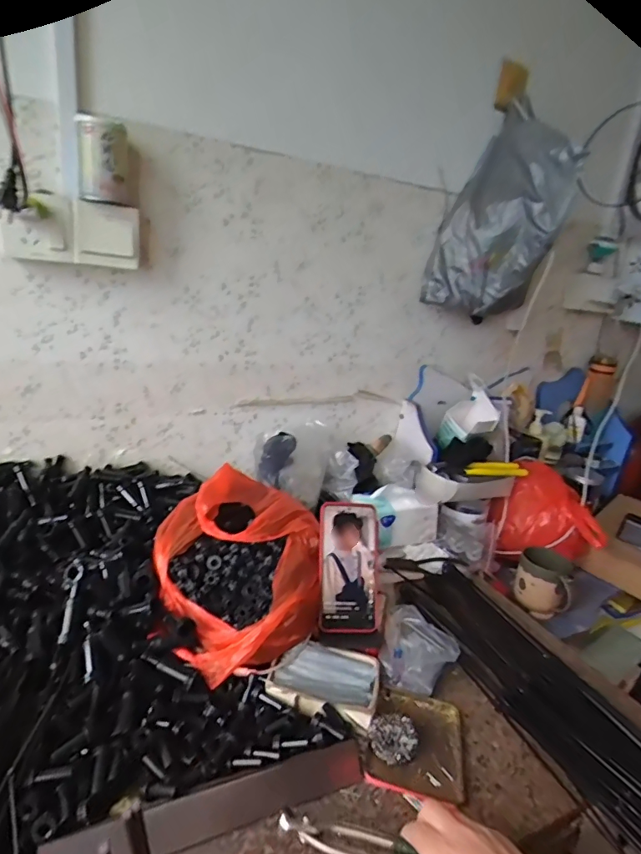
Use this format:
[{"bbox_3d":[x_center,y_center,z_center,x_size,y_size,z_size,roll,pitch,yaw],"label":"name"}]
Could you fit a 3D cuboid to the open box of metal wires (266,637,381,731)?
[{"bbox_3d":[0.007,0.301,0.564,0.121,0.014,0.097,10,19,11],"label":"open box of metal wires"}]

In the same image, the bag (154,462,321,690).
[{"bbox_3d":[-0.104,0.171,0.618,0.209,0.122,0.244,-3,21,-26],"label":"bag"}]

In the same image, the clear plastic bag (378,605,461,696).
[{"bbox_3d":[0.131,0.295,0.621,0.097,0.049,0.120,12,19,17],"label":"clear plastic bag"}]

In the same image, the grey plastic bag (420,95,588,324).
[{"bbox_3d":[0.325,-0.398,0.874,0.204,0.339,0.242,10,19,12],"label":"grey plastic bag"}]

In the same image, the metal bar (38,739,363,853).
[{"bbox_3d":[-0.092,0.353,0.429,0.283,0.010,0.041,-1,58,-25],"label":"metal bar"}]

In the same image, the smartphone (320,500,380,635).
[{"bbox_3d":[0.038,0.184,0.620,0.078,0.166,0.013,3,-16,-9],"label":"smartphone"}]

